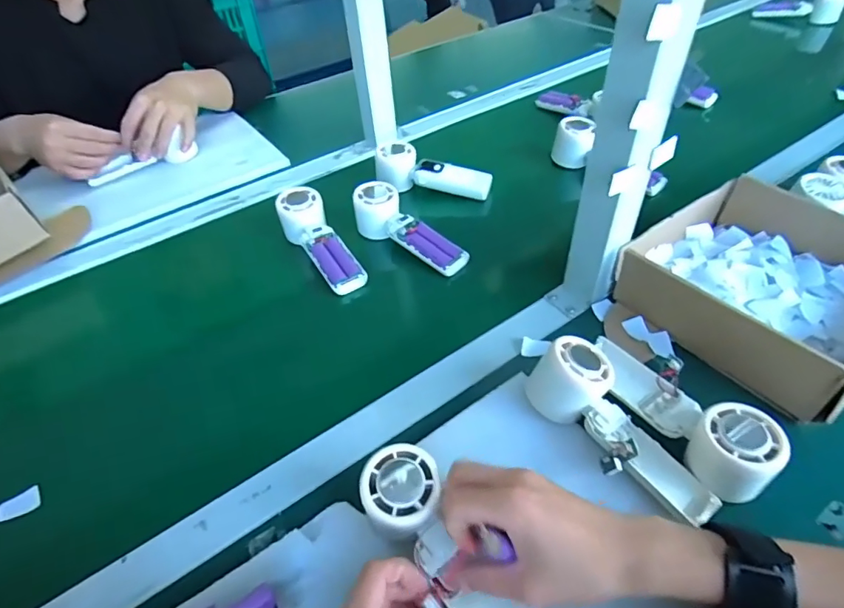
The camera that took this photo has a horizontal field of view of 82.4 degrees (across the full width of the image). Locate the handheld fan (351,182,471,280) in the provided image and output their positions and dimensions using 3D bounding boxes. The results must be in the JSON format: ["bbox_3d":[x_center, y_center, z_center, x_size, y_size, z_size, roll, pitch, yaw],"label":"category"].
[{"bbox_3d":[-0.017,-0.090,0.601,0.163,0.044,0.052,38,58,17],"label":"handheld fan"}]

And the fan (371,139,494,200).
[{"bbox_3d":[0.015,-0.183,0.688,0.167,0.051,0.048,16,48,4],"label":"fan"}]

